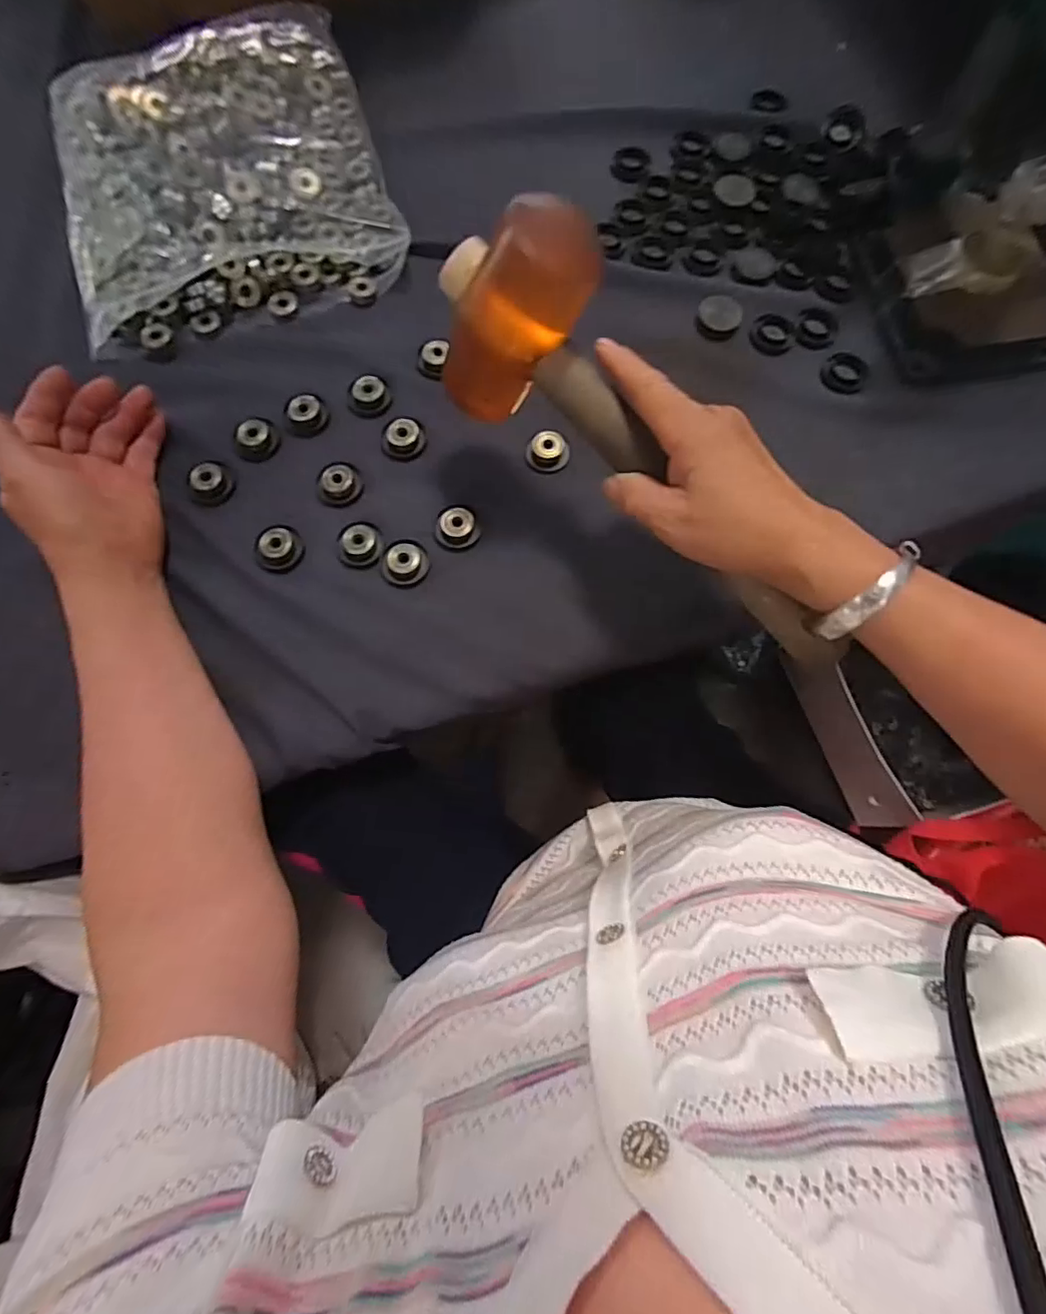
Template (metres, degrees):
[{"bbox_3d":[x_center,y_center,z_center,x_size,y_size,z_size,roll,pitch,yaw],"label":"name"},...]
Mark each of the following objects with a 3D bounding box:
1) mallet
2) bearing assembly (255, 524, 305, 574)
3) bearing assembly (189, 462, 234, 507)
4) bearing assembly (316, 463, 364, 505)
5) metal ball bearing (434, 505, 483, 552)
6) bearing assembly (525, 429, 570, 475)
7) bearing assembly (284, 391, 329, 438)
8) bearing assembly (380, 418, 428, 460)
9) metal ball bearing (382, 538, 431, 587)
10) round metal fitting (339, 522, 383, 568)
[{"bbox_3d":[0.071,-0.104,0.319,0.290,0.089,0.067,46,78,-8],"label":"mallet"},{"bbox_3d":[-0.166,-0.074,0.391,0.032,0.008,0.033,0,75,-1],"label":"bearing assembly"},{"bbox_3d":[-0.219,-0.122,0.402,0.029,0.008,0.030,0,75,-1],"label":"bearing assembly"},{"bbox_3d":[-0.128,-0.121,0.405,0.025,0.015,0.031,42,78,10],"label":"bearing assembly"},{"bbox_3d":[-0.045,-0.088,0.391,0.030,0.013,0.028,0,75,-1],"label":"metal ball bearing"},{"bbox_3d":[0.018,-0.146,0.409,0.030,0.014,0.025,2,75,0],"label":"bearing assembly"},{"bbox_3d":[-0.159,-0.178,0.419,0.029,0.010,0.031,0,75,-1],"label":"bearing assembly"},{"bbox_3d":[-0.086,-0.157,0.415,0.031,0.013,0.025,-31,77,-9],"label":"bearing assembly"},{"bbox_3d":[-0.080,-0.064,0.389,0.032,0.009,0.030,0,75,-1],"label":"metal ball bearing"},{"bbox_3d":[-0.112,-0.077,0.394,0.029,0.011,0.032,-4,75,-2],"label":"round metal fitting"}]

